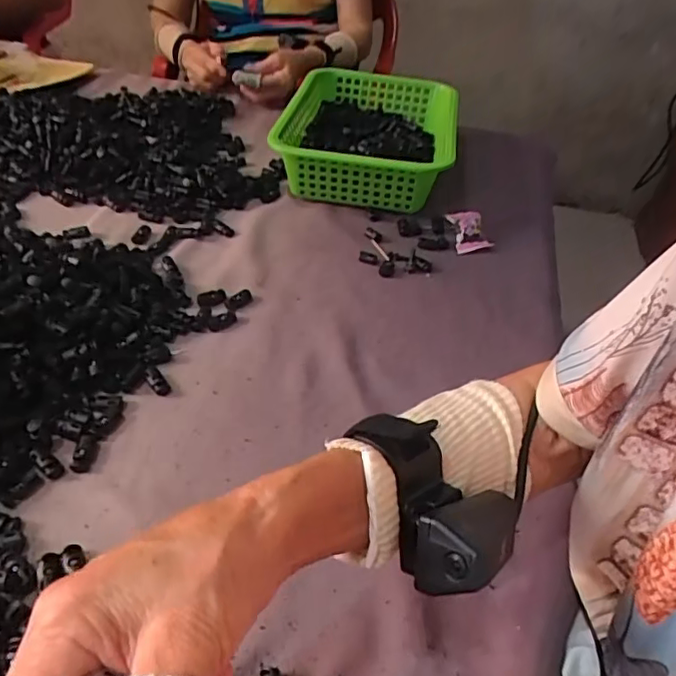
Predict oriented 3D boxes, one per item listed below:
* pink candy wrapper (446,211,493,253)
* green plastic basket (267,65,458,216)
[{"bbox_3d":[0.158,-0.127,0.688,0.044,0.028,0.057,-2,43,-10],"label":"pink candy wrapper"},{"bbox_3d":[0.045,-0.274,0.791,0.216,0.082,0.313,9,42,2],"label":"green plastic basket"}]

